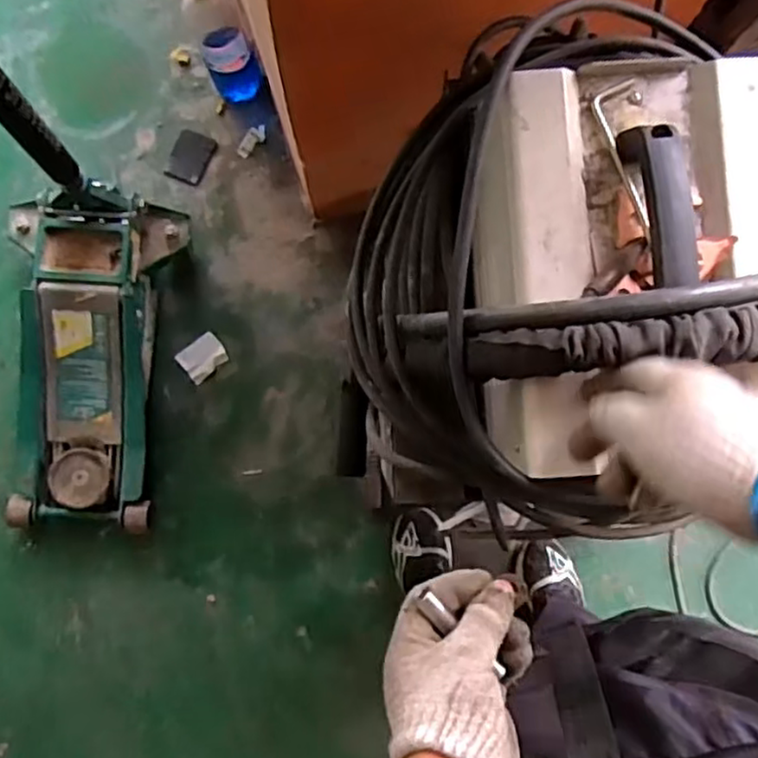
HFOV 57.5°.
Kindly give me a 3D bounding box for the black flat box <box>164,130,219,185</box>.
[{"bbox_3d":[-0.377,-0.440,1.377,0.072,0.013,0.105,27,83,1],"label":"black flat box"}]

